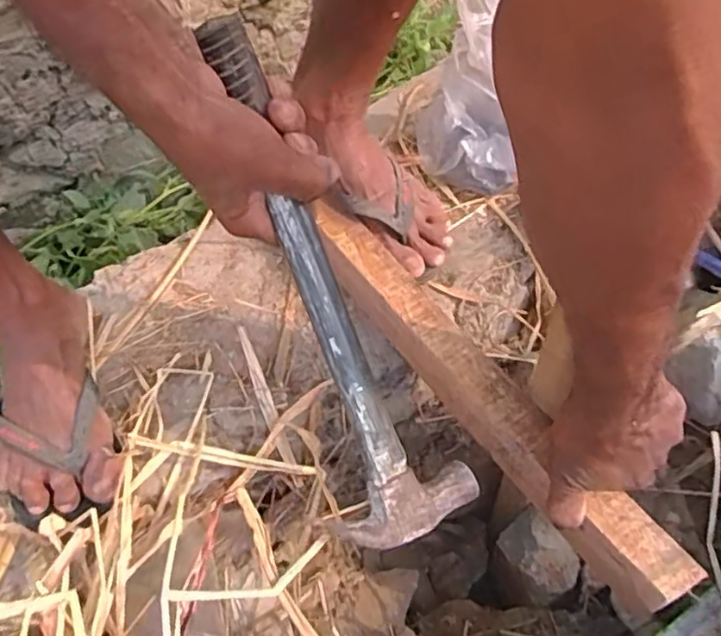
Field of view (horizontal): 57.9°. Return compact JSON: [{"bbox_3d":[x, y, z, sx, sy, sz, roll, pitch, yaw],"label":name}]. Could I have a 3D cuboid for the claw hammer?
[{"bbox_3d":[-0.023,-0.012,0.424,0.101,0.357,0.022,-25,12,-17],"label":"claw hammer"}]

